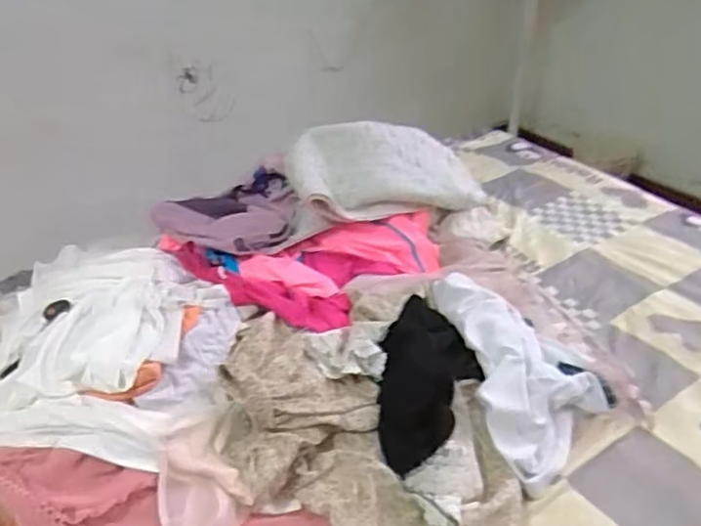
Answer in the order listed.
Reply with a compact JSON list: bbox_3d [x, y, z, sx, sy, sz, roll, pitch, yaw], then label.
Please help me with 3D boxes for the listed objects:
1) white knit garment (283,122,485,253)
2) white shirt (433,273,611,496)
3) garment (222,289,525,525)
[{"bbox_3d":[0.064,-0.188,1.343,0.469,0.180,0.174,-19,38,-24],"label":"white knit garment"},{"bbox_3d":[0.280,0.157,1.057,0.216,0.073,0.437,-7,37,-10],"label":"white shirt"},{"bbox_3d":[0.043,0.243,0.867,0.380,0.152,0.479,-24,43,-30],"label":"garment"}]

